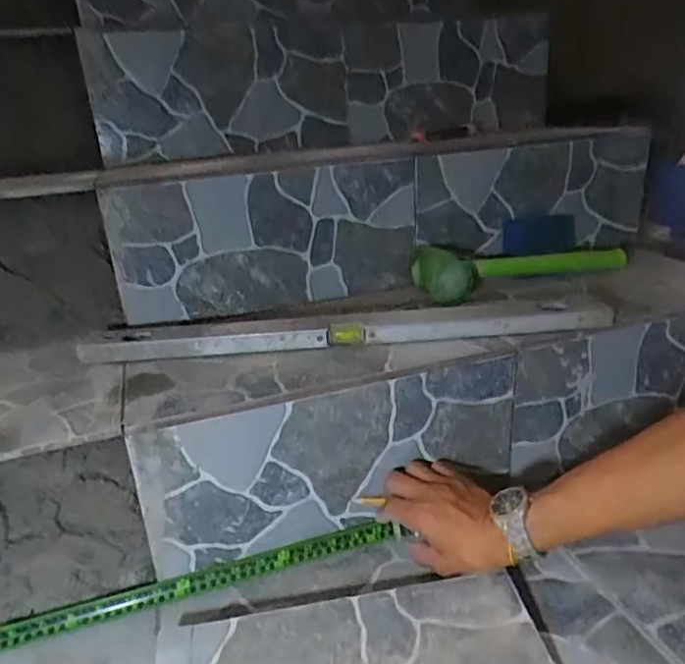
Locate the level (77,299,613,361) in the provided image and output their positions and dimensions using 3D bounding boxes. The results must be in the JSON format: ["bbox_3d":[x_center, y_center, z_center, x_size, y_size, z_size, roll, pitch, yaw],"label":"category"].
[{"bbox_3d":[0.003,-0.004,0.649,0.586,0.028,0.044,-2,23,0],"label":"level"}]

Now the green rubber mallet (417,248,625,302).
[{"bbox_3d":[0.257,-0.094,0.788,0.335,0.050,0.070,-9,24,-15],"label":"green rubber mallet"}]

